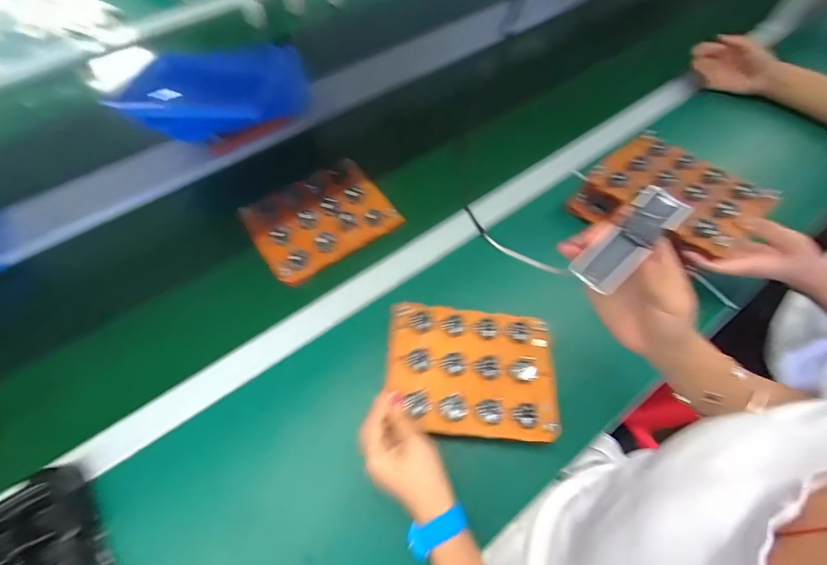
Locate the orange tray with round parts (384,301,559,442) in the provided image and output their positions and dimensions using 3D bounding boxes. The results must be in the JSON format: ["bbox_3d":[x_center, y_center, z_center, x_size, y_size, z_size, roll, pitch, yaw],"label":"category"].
[{"bbox_3d":[0.066,0.097,0.438,0.189,0.024,0.145,6,63,1],"label":"orange tray with round parts"}]

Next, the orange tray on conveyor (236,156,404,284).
[{"bbox_3d":[-0.135,-0.093,0.558,0.190,0.033,0.141,-31,68,-17],"label":"orange tray on conveyor"}]

